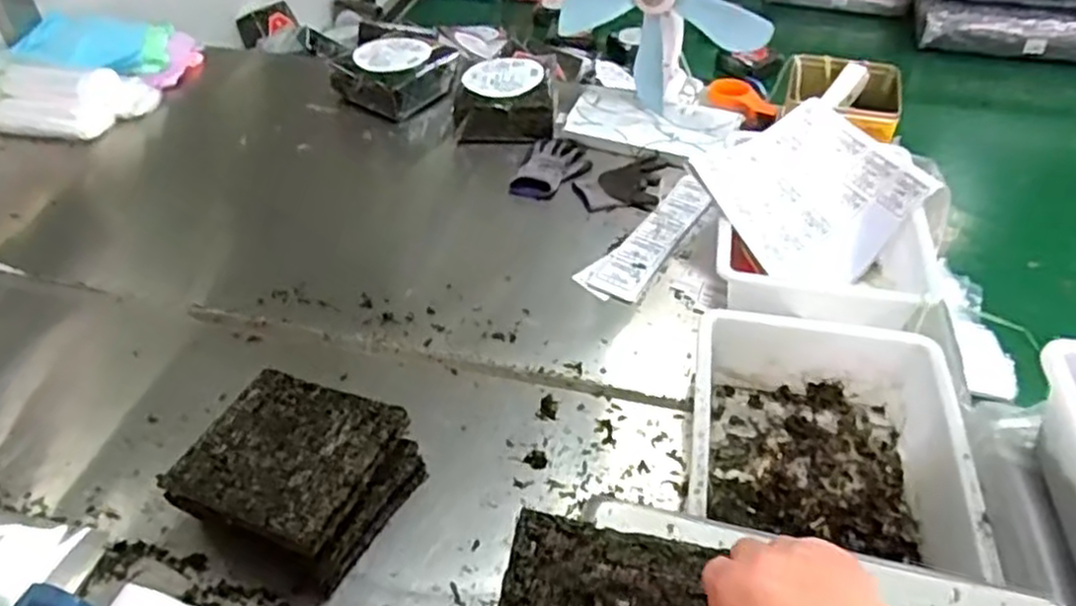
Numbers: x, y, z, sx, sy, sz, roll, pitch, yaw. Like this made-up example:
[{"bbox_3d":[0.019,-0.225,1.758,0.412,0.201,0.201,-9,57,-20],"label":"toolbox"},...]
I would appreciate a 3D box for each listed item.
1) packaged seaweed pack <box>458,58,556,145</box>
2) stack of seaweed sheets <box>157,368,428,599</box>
[{"bbox_3d":[-0.060,-0.388,1.459,0.186,0.089,0.182,1,44,2],"label":"packaged seaweed pack"},{"bbox_3d":[-0.267,0.187,0.844,0.218,0.103,0.186,18,47,19],"label":"stack of seaweed sheets"}]

